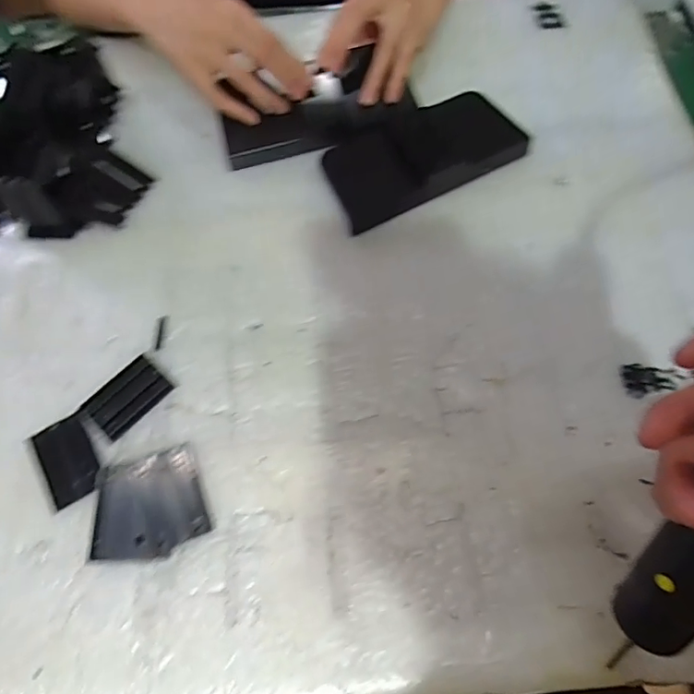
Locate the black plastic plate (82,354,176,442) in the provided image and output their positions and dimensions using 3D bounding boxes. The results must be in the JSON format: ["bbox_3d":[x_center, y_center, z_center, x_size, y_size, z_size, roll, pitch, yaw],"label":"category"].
[{"bbox_3d":[-0.147,0.033,0.347,0.033,0.004,0.052,40,72,17],"label":"black plastic plate"}]

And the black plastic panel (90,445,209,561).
[{"bbox_3d":[-0.121,0.096,0.312,0.066,0.016,0.056,-17,66,-6],"label":"black plastic panel"}]

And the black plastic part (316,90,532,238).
[{"bbox_3d":[0.060,-0.154,0.415,0.155,0.022,0.073,-29,68,-11],"label":"black plastic part"}]

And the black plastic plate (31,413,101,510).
[{"bbox_3d":[-0.177,0.071,0.328,0.032,0.004,0.052,-28,68,-11],"label":"black plastic plate"}]

